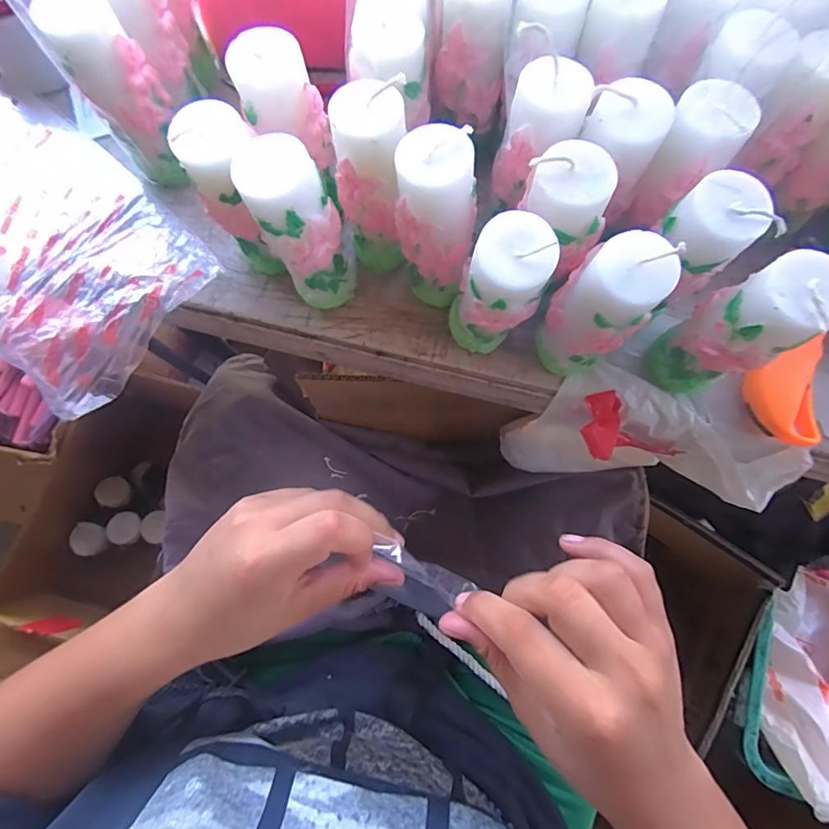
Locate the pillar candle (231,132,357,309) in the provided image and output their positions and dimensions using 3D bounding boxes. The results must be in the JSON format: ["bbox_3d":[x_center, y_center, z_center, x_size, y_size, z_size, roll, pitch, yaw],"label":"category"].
[{"bbox_3d":[-0.063,-0.102,0.266,0.044,0.109,0.046,0,78,0],"label":"pillar candle"}]

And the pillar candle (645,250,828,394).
[{"bbox_3d":[0.169,-0.042,0.247,0.037,0.107,0.039,0,78,0],"label":"pillar candle"}]

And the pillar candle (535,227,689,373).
[{"bbox_3d":[0.097,-0.057,0.251,0.042,0.109,0.044,0,78,0],"label":"pillar candle"}]

